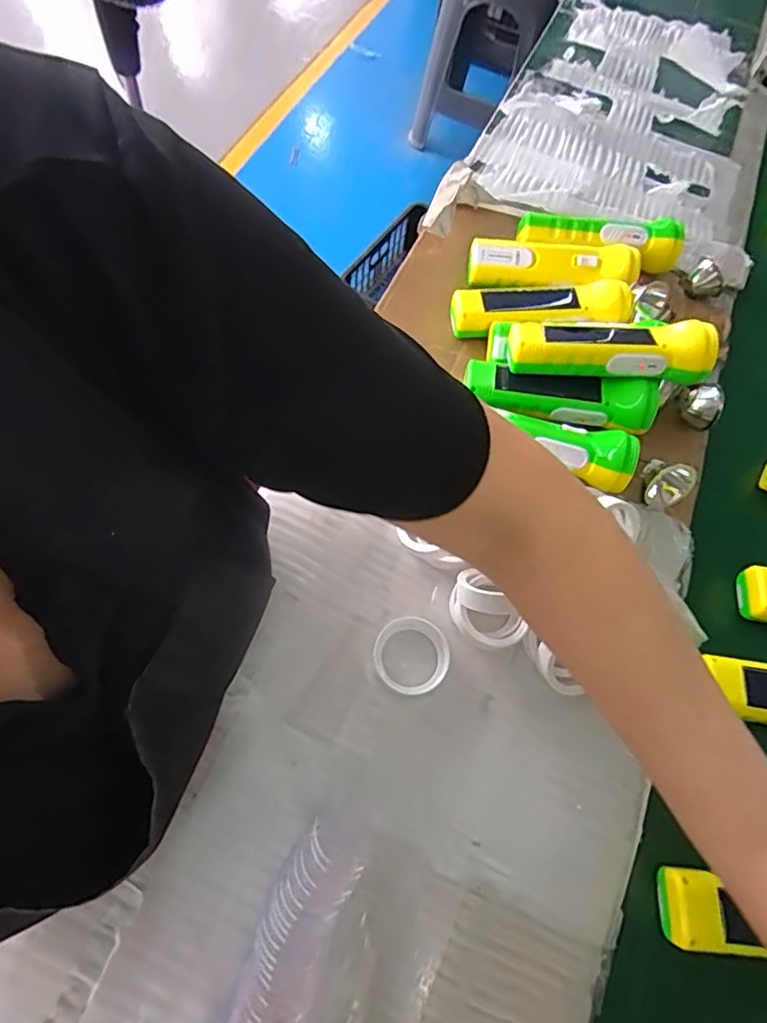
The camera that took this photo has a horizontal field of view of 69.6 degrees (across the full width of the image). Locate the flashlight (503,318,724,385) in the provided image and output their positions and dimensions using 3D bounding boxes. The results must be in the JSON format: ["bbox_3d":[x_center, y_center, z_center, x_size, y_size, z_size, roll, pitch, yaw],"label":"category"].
[{"bbox_3d":[0.191,-0.138,0.468,0.161,0.051,0.048,9,65,-2],"label":"flashlight"}]

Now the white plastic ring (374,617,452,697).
[{"bbox_3d":[0.020,0.105,0.404,0.054,0.012,0.052,27,67,9],"label":"white plastic ring"}]

